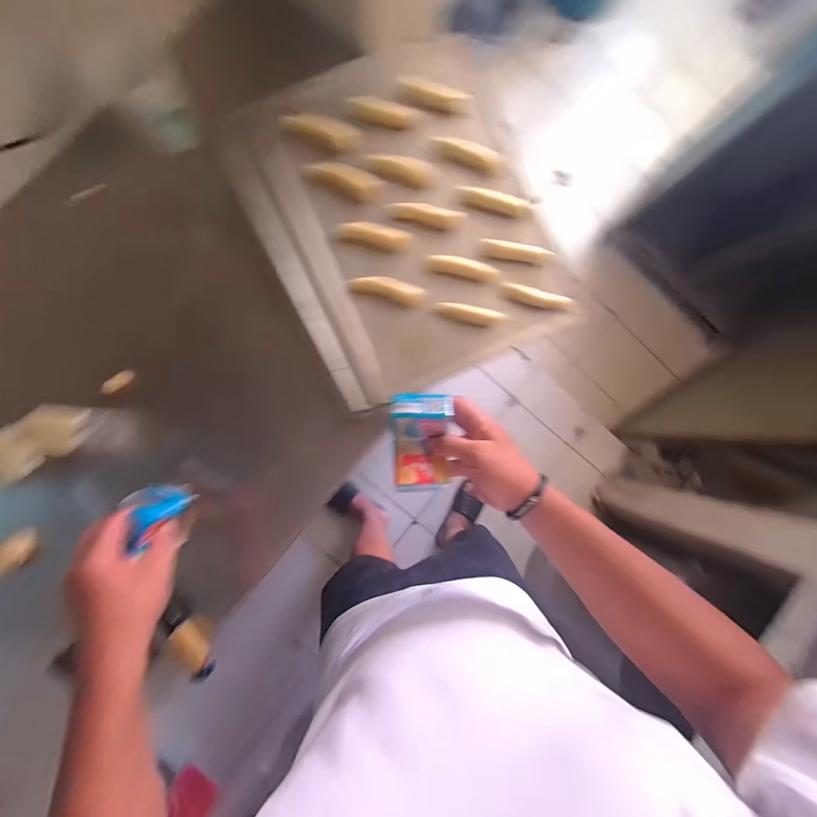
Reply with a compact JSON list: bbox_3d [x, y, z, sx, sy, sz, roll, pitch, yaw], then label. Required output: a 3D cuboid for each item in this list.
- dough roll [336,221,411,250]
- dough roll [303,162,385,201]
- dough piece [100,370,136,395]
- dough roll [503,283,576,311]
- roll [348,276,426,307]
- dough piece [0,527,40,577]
[{"bbox_3d":[-0.048,-0.250,0.522,0.105,0.020,0.025,7,88,-5],"label":"dough roll"},{"bbox_3d":[-0.089,-0.321,0.506,0.104,0.015,0.038,15,87,-4],"label":"dough roll"},{"bbox_3d":[-0.403,-0.037,0.503,0.016,0.009,0.045,45,70,-2],"label":"dough piece"},{"bbox_3d":[0.182,-0.156,0.511,0.096,0.023,0.018,15,87,-4],"label":"dough roll"},{"bbox_3d":[-0.028,-0.168,0.512,0.105,0.017,0.026,7,88,-18],"label":"roll"},{"bbox_3d":[-0.520,0.190,0.479,0.021,0.033,0.067,27,86,-4],"label":"dough piece"}]

